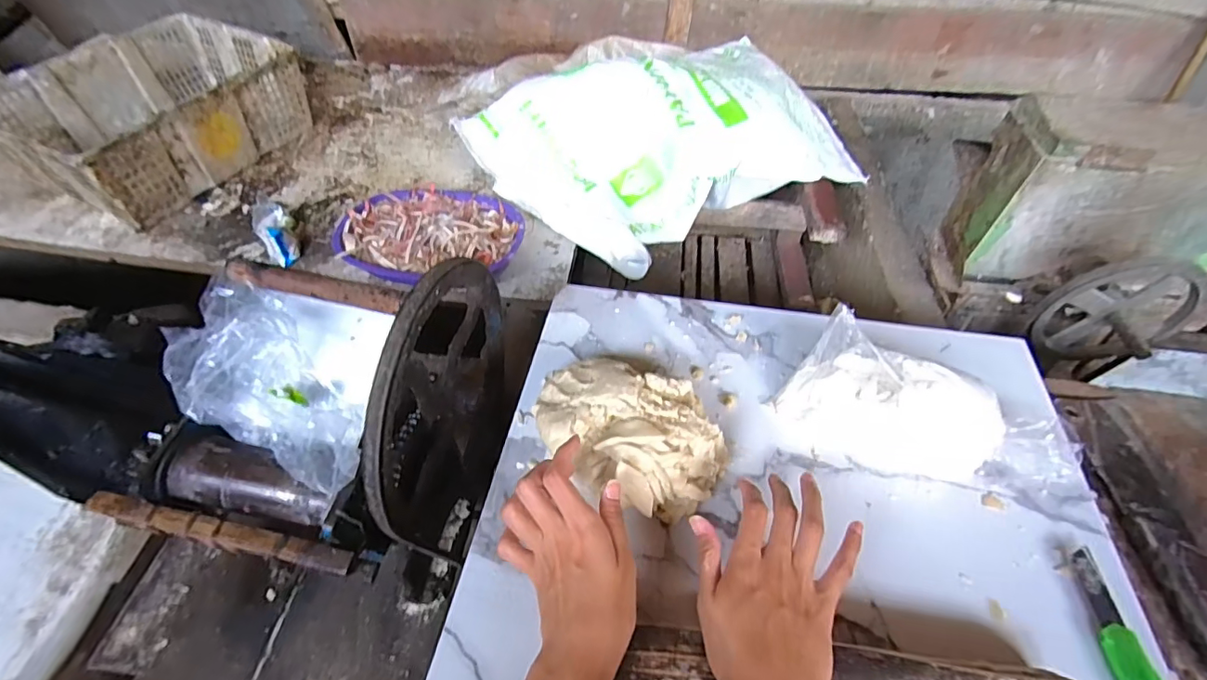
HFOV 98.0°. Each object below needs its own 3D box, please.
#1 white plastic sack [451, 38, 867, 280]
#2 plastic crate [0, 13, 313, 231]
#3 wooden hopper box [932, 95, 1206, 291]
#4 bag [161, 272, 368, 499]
[{"bbox_3d":[0.131,-0.377,0.982,0.678,0.192,0.394,-22,56,-20],"label":"white plastic sack"},{"bbox_3d":[-0.888,-0.446,1.056,0.355,0.177,0.470,22,53,15],"label":"plastic crate"},{"bbox_3d":[0.743,-0.213,0.786,0.346,0.235,0.181,3,51,0],"label":"wooden hopper box"},{"bbox_3d":[-0.285,0.045,0.445,0.104,0.057,0.204,-41,87,-28],"label":"bag"}]

